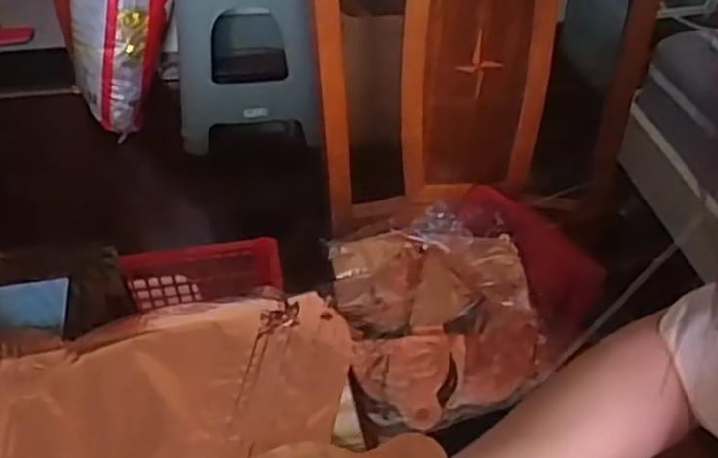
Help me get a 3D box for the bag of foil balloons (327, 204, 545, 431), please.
[{"bbox_3d":[0.106,0.110,0.936,0.250,0.061,0.289,-7,44,-9],"label":"bag of foil balloons"}]

